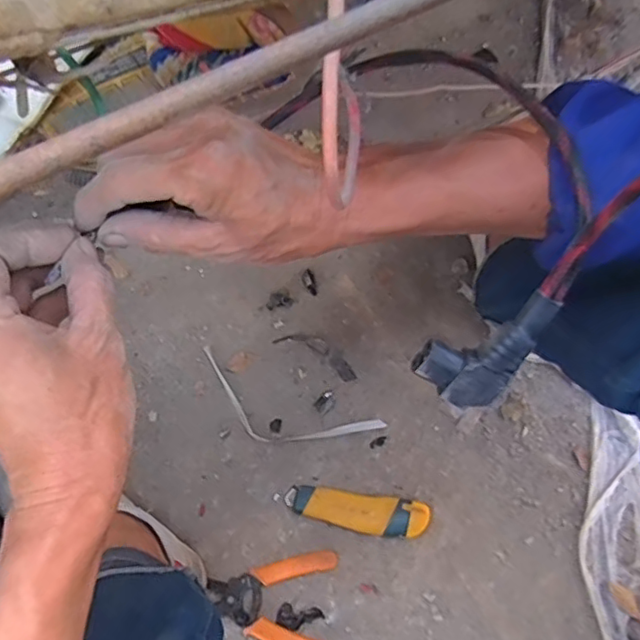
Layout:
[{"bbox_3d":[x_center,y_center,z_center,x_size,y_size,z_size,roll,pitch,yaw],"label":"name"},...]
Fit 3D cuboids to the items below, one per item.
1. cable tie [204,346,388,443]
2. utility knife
[{"bbox_3d":[-0.046,0.108,0.695,0.232,0.006,0.075,22,71,10],"label":"cable tie"},{"bbox_3d":[0.040,0.207,0.639,0.151,0.020,0.040,7,66,4],"label":"utility knife"}]

